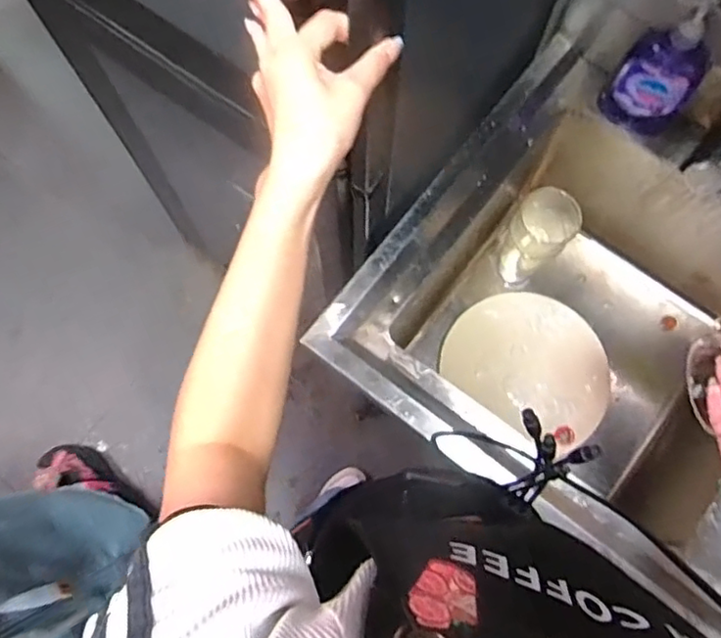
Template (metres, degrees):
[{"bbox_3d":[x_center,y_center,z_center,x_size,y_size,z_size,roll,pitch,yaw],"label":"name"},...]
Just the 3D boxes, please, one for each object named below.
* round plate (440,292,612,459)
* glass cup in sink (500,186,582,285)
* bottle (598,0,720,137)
[{"bbox_3d":[0.276,0.071,0.958,0.264,0.026,0.214,42,78,10],"label":"round plate"},{"bbox_3d":[0.265,-0.118,0.934,0.079,0.209,0.077,0,74,0],"label":"glass cup in sink"},{"bbox_3d":[0.368,-0.301,0.743,0.055,0.185,0.096,-42,78,-11],"label":"bottle"}]

